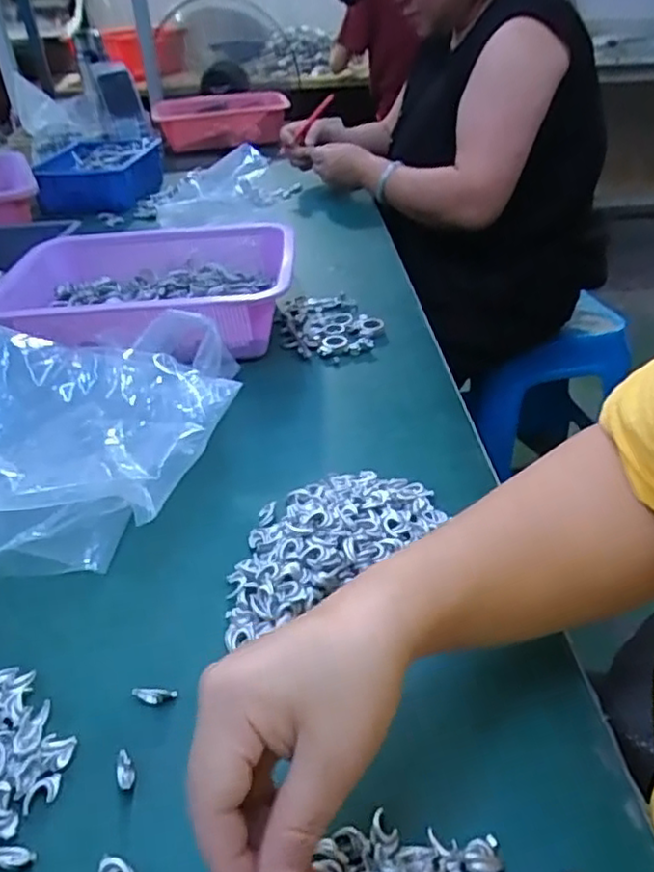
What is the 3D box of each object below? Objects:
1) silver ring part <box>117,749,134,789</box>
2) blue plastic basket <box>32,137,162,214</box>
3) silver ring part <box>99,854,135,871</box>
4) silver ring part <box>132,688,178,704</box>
[{"bbox_3d":[-0.100,0.164,0.323,0.008,0.004,0.020,-16,38,-19],"label":"silver ring part"},{"bbox_3d":[-0.419,-0.497,1.234,0.203,0.077,0.297,-6,35,-3],"label":"blue plastic basket"},{"bbox_3d":[-0.091,0.191,0.284,0.013,0.004,0.019,-29,44,-33],"label":"silver ring part"},{"bbox_3d":[-0.094,0.141,0.356,0.024,0.004,0.008,0,35,2],"label":"silver ring part"}]

